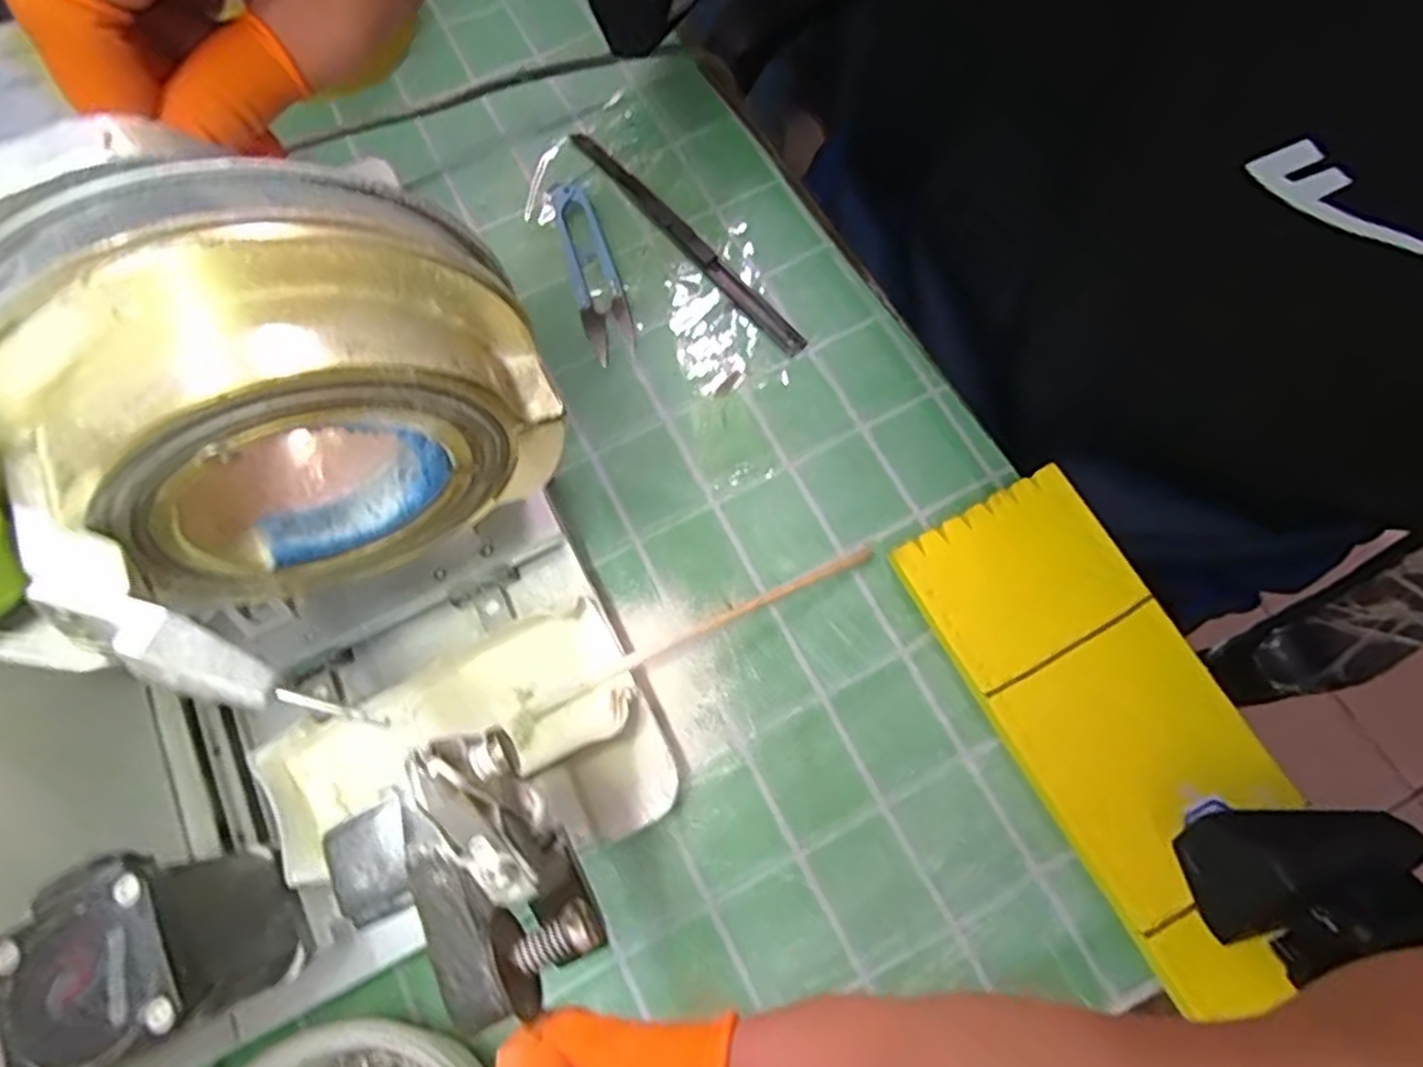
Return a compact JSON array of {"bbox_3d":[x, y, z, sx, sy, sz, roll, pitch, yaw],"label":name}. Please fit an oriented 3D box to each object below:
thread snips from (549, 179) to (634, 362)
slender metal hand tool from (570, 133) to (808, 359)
[{"bbox_3d":[-0.062,-0.137,0.362,0.024,0.010,0.106,-18,73,-5],"label":"thread snips"},{"bbox_3d":[-0.013,-0.149,0.365,0.013,0.007,0.166,-40,76,-11],"label":"slender metal hand tool"}]

